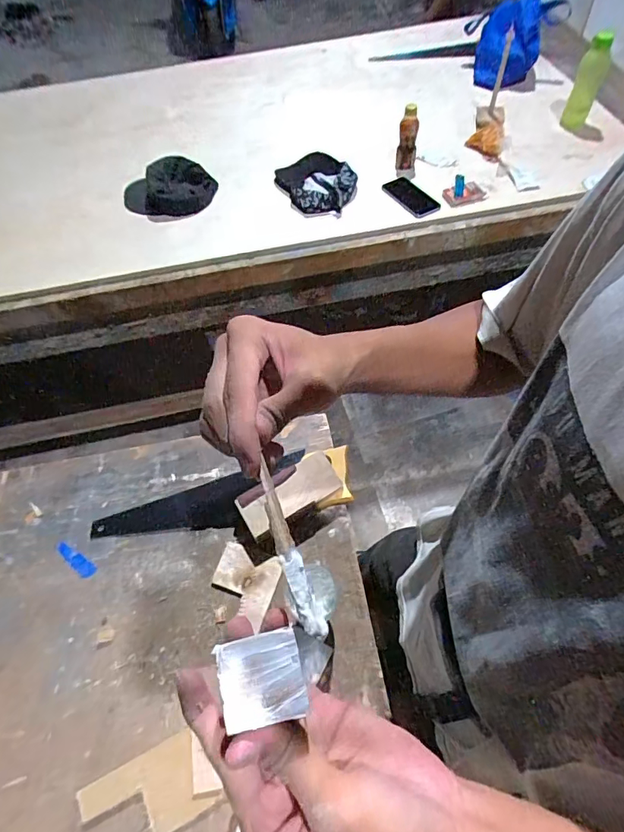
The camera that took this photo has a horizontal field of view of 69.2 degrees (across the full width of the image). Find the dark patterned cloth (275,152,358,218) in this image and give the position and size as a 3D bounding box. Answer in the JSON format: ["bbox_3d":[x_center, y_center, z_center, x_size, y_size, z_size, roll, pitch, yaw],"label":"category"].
[{"bbox_3d":[0.005,-0.632,1.217,0.184,0.063,0.265,-20,59,-7],"label":"dark patterned cloth"}]

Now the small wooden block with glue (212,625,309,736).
[{"bbox_3d":[-0.022,0.115,0.200,0.035,0.006,0.033,-13,57,-5],"label":"small wooden block with glue"}]

